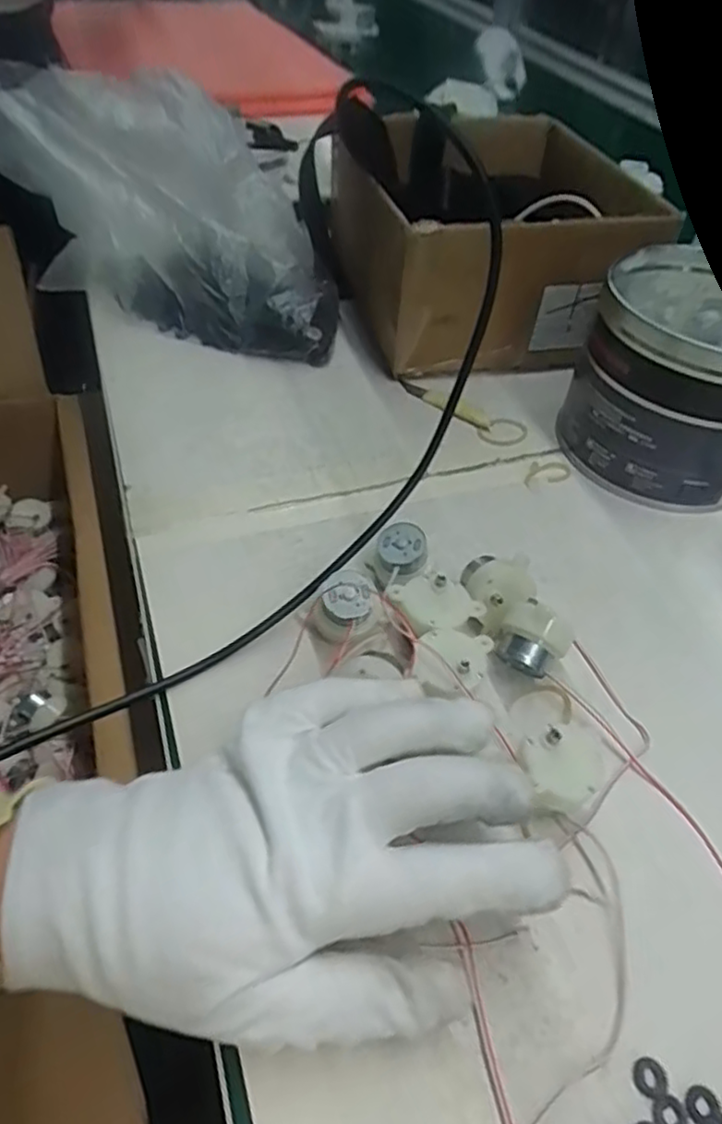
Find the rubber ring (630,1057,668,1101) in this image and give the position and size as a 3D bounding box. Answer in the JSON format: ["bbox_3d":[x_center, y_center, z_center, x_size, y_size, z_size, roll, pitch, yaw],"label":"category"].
[{"bbox_3d":[0.093,0.165,0.215,0.011,0.004,0.011,2,48,-2],"label":"rubber ring"}]

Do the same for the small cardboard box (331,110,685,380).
[{"bbox_3d":[0.089,-0.239,0.507,0.196,0.110,0.218,-10,50,-13],"label":"small cardboard box"}]

